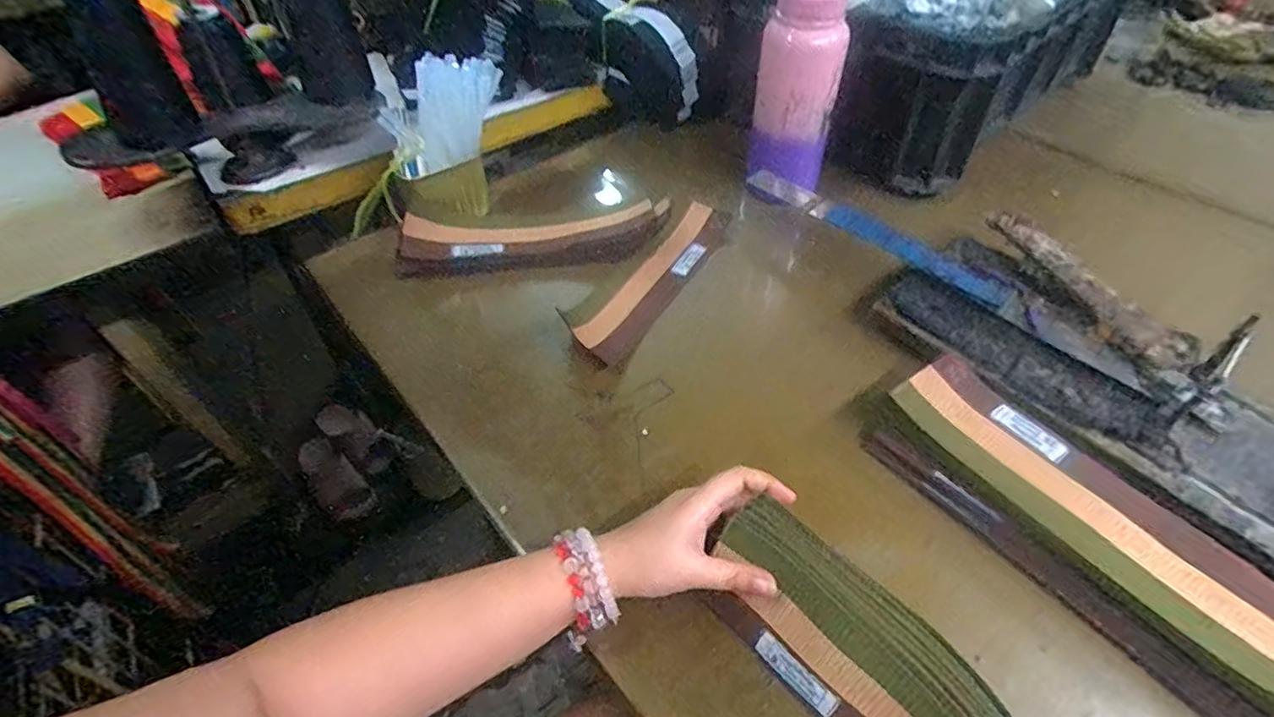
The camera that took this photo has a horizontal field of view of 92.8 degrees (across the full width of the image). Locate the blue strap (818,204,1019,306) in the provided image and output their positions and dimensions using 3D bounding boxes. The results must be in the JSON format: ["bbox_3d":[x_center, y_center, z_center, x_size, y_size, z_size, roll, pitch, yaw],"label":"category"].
[{"bbox_3d":[0.270,-0.107,0.598,0.040,0.009,0.195,-30,50,-20],"label":"blue strap"}]

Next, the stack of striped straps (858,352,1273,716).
[{"bbox_3d":[0.317,0.115,0.434,0.108,0.050,0.302,-29,53,-24],"label":"stack of striped straps"}]

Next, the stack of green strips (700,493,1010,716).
[{"bbox_3d":[0.154,0.204,0.343,0.070,0.078,0.276,-28,52,-22],"label":"stack of green strips"}]

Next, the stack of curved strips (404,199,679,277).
[{"bbox_3d":[-0.120,-0.144,0.695,0.299,0.033,0.069,-5,47,-3],"label":"stack of curved strips"}]

